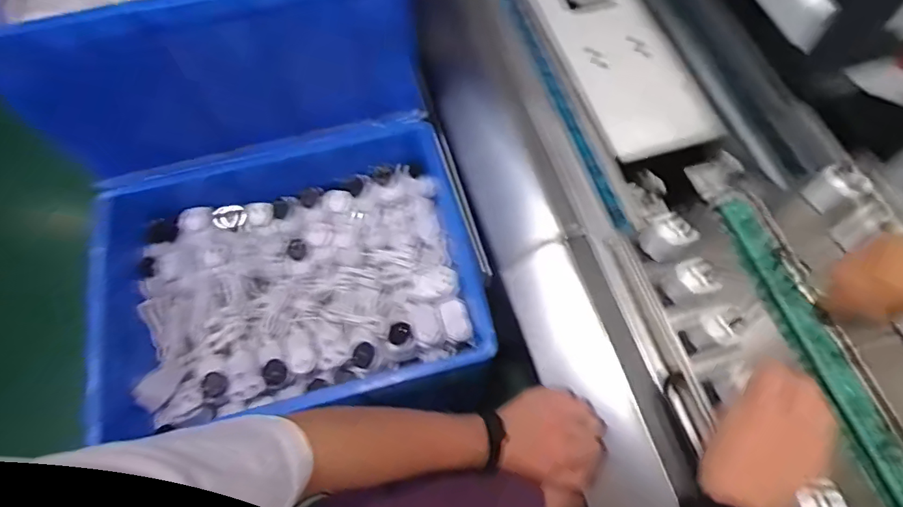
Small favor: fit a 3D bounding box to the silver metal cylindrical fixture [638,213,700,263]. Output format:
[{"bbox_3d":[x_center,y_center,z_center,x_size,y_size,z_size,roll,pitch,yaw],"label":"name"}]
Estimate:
[{"bbox_3d":[0.258,-0.018,0.604,0.042,0.049,0.043,-34,69,-13],"label":"silver metal cylindrical fixture"}]

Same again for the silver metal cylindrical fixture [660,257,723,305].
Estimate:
[{"bbox_3d":[0.277,0.033,0.582,0.041,0.064,0.039,-1,65,1],"label":"silver metal cylindrical fixture"}]

